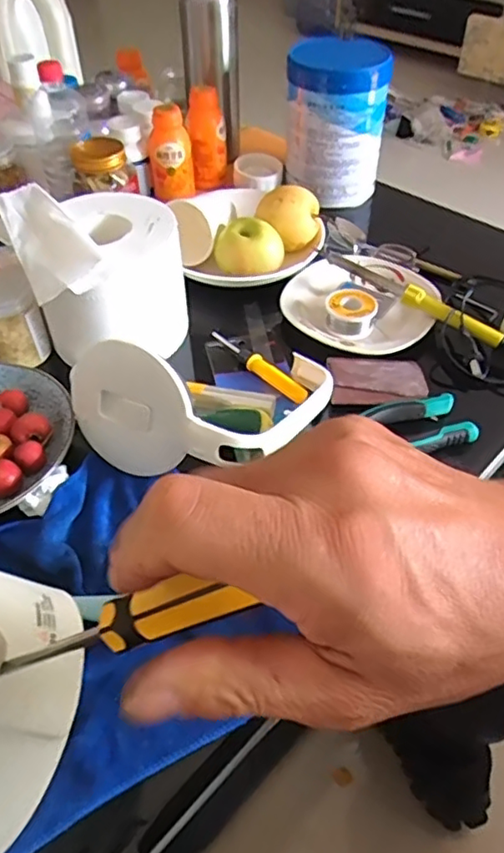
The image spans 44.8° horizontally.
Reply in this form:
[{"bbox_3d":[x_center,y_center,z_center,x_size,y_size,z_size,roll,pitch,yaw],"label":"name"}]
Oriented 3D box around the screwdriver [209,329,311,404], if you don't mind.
[{"bbox_3d":[0.006,-0.063,0.610,0.023,0.014,0.130,-36,57,-27],"label":"screwdriver"}]

